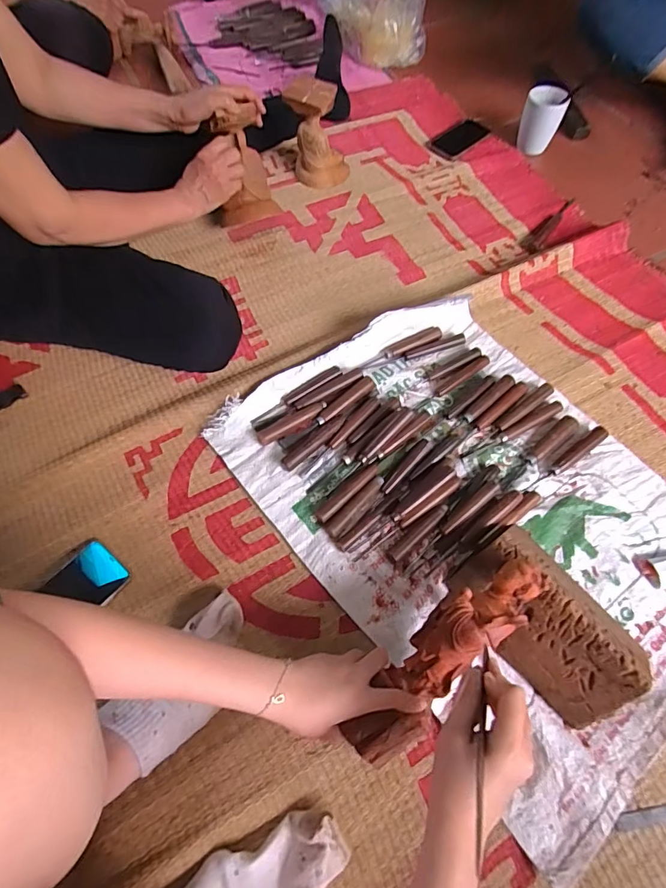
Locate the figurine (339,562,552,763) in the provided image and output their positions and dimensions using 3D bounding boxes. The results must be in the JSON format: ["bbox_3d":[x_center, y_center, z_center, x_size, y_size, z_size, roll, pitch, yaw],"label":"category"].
[{"bbox_3d":[0.120,0.219,0.470,0.258,0.059,0.065,-44,71,-9],"label":"figurine"}]

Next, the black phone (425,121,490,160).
[{"bbox_3d":[0.291,-0.717,1.043,0.088,0.012,0.146,38,68,17],"label":"black phone"}]

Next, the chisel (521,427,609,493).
[{"bbox_3d":[0.339,0.025,0.645,0.163,0.014,0.021,-34,68,-17],"label":"chisel"}]

